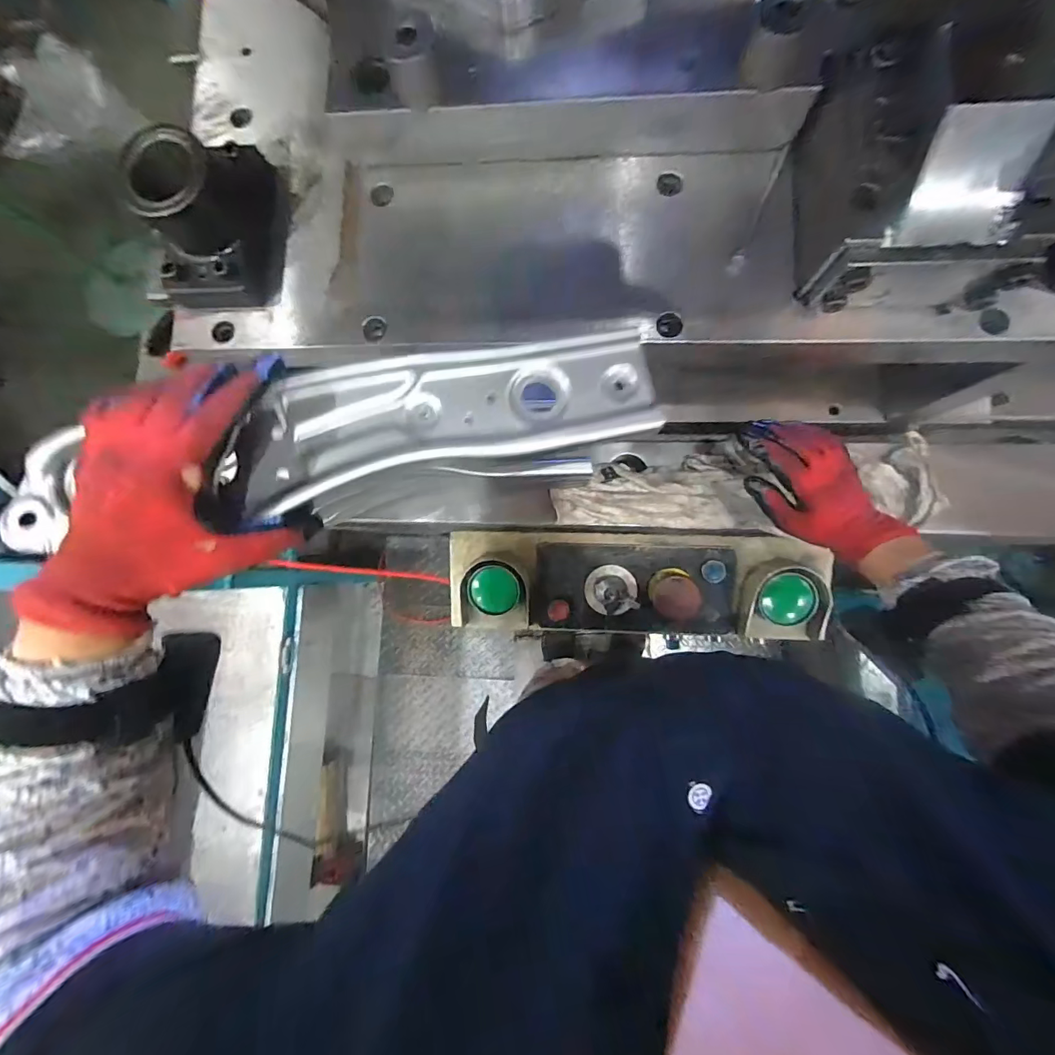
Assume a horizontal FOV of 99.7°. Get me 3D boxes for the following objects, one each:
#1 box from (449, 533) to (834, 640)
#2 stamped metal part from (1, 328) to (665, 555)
[{"bbox_3d":[0.142,0.085,0.623,0.504,0.088,0.151,2,85,4],"label":"box"},{"bbox_3d":[-0.124,-0.069,0.310,0.433,0.019,0.090,-12,84,-4],"label":"stamped metal part"}]

